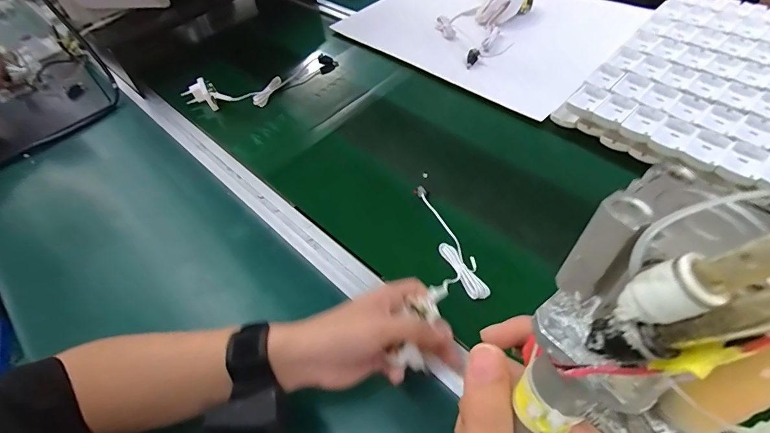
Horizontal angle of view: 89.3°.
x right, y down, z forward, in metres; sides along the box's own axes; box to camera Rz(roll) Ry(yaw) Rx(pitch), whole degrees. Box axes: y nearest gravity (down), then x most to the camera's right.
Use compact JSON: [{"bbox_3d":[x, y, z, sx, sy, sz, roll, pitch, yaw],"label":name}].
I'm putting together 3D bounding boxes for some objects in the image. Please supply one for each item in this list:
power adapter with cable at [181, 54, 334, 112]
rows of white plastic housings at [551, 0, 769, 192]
[{"bbox_3d":[-0.224,-0.239,0.720,0.290,0.044,0.085,-20,54,-10],"label":"power adapter with cable"},{"bbox_3d":[0.583,-0.160,0.529,0.523,0.036,0.466,34,63,26],"label":"rows of white plastic housings"}]

